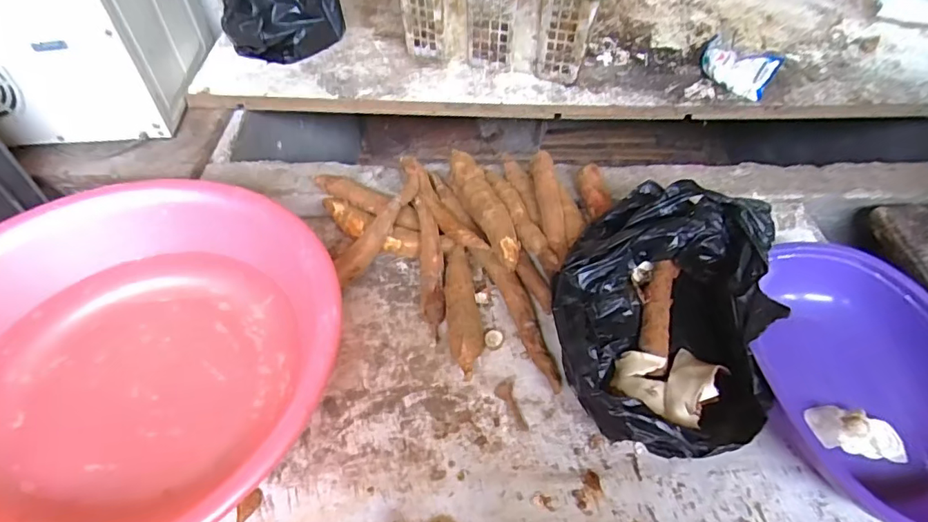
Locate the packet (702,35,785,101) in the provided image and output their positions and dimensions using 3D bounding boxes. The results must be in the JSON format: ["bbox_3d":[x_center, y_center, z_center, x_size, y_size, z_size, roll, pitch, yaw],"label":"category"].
[{"bbox_3d":[0.437,-0.311,0.833,0.056,0.067,0.124,-37,59,-27],"label":"packet"}]

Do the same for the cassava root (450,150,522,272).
[{"bbox_3d":[0.030,-0.066,0.653,0.044,0.043,0.200,-18,54,-14],"label":"cassava root"}]

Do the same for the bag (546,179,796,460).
[{"bbox_3d":[0.204,0.052,0.534,0.216,0.104,0.280,10,52,8],"label":"bag"}]

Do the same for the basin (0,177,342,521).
[{"bbox_3d":[-0.328,0.097,0.495,0.408,0.108,0.380,0,52,0],"label":"basin"}]

